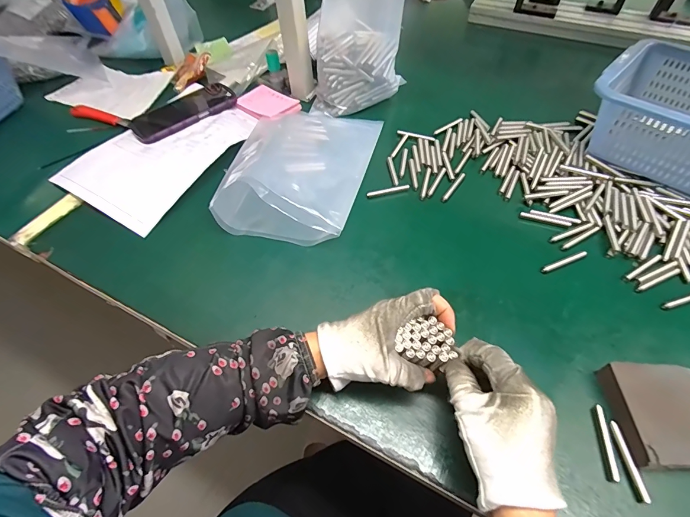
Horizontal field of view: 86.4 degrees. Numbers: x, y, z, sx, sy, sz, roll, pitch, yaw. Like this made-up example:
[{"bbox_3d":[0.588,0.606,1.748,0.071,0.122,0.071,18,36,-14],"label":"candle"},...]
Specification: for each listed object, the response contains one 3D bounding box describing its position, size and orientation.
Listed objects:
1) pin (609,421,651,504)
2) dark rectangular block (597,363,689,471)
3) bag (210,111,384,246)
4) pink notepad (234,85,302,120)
[{"bbox_3d":[0.229,0.164,0.298,0.008,0.006,0.058,-2,54,1],"label":"pin"},{"bbox_3d":[0.264,0.132,0.308,0.073,0.025,0.079,0,54,3],"label":"dark rectangular block"},{"bbox_3d":[-0.055,-0.146,0.502,0.185,0.065,0.265,5,55,7],"label":"bag"},{"bbox_3d":[-0.127,-0.261,0.612,0.101,0.010,0.077,34,63,24],"label":"pink notepad"}]

